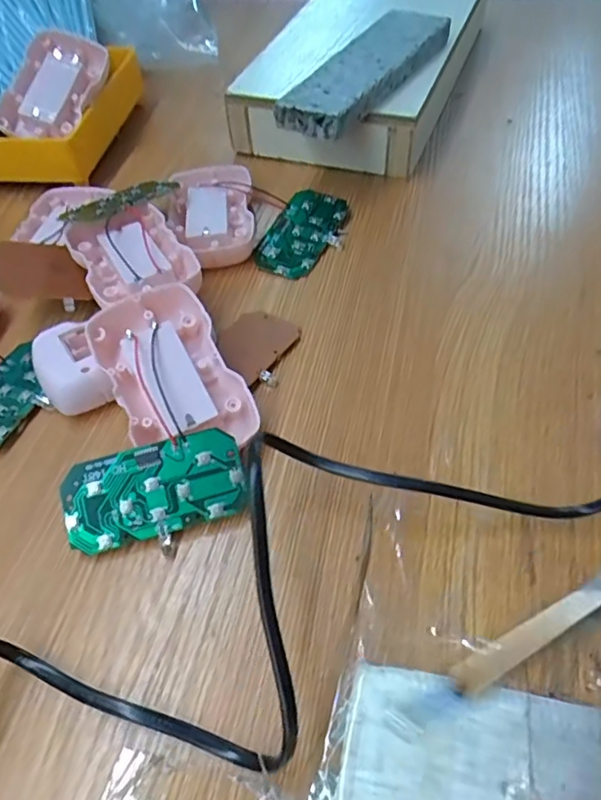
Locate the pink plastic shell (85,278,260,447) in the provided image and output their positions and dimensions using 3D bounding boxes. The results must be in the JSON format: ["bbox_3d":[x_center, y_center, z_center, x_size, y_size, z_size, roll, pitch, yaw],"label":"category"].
[{"bbox_3d":[-0.062,-0.015,0.267,0.052,0.017,0.088,-26,71,-18],"label":"pink plastic shell"}]

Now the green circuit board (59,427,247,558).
[{"bbox_3d":[-0.060,0.038,0.238,0.073,0.004,0.041,-16,77,-6],"label":"green circuit board"}]

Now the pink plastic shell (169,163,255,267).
[{"bbox_3d":[-0.056,-0.117,0.365,0.052,0.018,0.086,-6,52,-1],"label":"pink plastic shell"}]

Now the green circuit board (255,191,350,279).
[{"bbox_3d":[0.003,-0.103,0.355,0.044,0.012,0.070,20,56,19],"label":"green circuit board"}]

